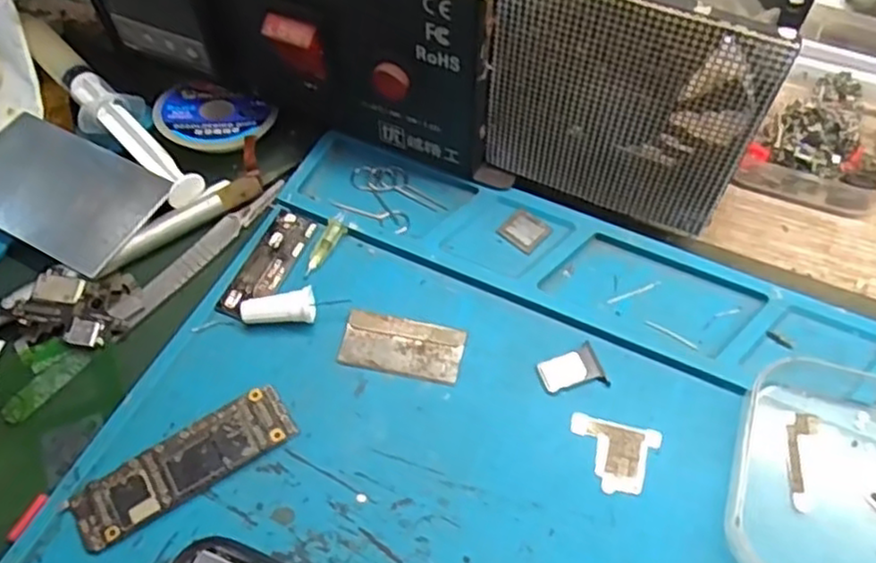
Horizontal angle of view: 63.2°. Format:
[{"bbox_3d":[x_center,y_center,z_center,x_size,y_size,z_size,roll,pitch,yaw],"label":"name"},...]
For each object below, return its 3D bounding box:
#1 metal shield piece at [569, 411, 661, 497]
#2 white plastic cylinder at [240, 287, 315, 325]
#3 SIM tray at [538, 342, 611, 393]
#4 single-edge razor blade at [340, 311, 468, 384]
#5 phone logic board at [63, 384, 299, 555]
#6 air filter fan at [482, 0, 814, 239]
[{"bbox_3d":[0.051,0.050,0.206,0.025,0.004,0.020,12,60,10],"label":"metal shield piece"},{"bbox_3d":[-0.052,0.009,0.230,0.023,0.010,0.010,-7,59,-2],"label":"white plastic cylinder"},{"bbox_3d":[0.041,0.027,0.219,0.019,0.004,0.014,-18,60,-8],"label":"SIM tray"},{"bbox_3d":[-0.011,0.020,0.226,0.038,0.004,0.018,10,60,8],"label":"single-edge razor blade"},{"bbox_3d":[-0.074,0.054,0.207,0.064,0.005,0.019,-30,62,-15],"label":"phone logic board"},{"bbox_3d":[0.057,-0.059,0.220,0.078,0.087,0.026,18,61,13],"label":"air filter fan"}]

